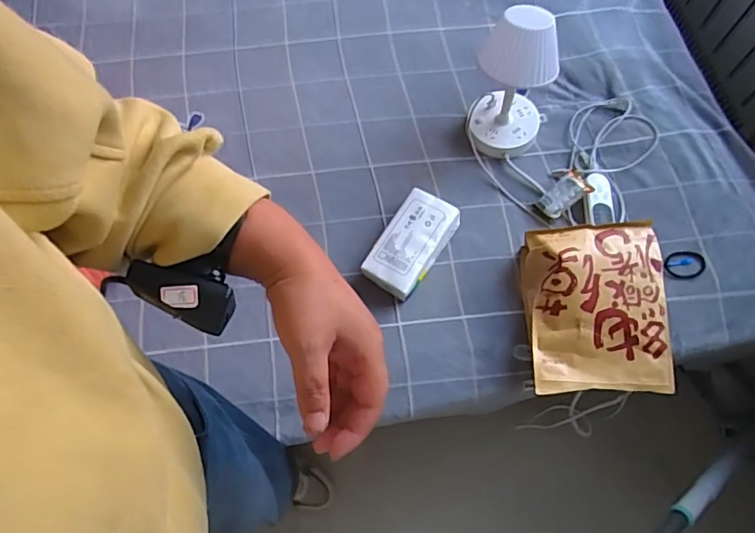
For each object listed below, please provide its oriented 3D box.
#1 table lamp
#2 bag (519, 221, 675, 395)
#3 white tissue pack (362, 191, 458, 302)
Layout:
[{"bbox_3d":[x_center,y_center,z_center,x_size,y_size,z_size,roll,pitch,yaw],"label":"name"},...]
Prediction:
[{"bbox_3d":[0.239,-0.313,0.931,0.137,0.205,0.152,22,71,8],"label":"table lamp"},{"bbox_3d":[0.335,0.065,0.838,0.200,0.089,0.266,1,71,1],"label":"bag"},{"bbox_3d":[0.057,-0.037,0.910,0.097,0.053,0.178,31,72,11],"label":"white tissue pack"}]

